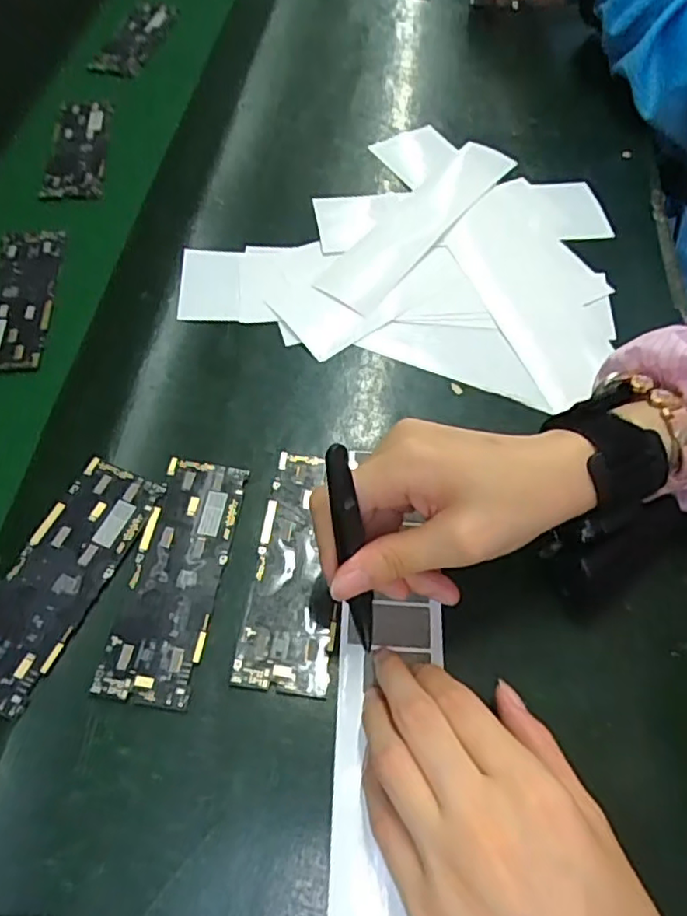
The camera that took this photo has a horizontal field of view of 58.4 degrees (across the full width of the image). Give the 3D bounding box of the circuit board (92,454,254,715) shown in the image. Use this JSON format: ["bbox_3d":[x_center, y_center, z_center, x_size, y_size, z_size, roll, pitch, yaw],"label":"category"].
[{"bbox_3d":[-0.083,0.056,0.306,0.044,0.004,0.124,8,59,2],"label":"circuit board"}]

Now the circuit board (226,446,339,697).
[{"bbox_3d":[-0.023,0.053,0.312,0.044,0.004,0.124,7,59,2],"label":"circuit board"}]

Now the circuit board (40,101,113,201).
[{"bbox_3d":[-0.207,-0.246,0.486,0.045,0.008,0.124,-2,59,-3],"label":"circuit board"}]

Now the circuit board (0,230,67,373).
[{"bbox_3d":[-0.212,-0.106,0.400,0.046,0.004,0.124,-4,59,-5],"label":"circuit board"}]

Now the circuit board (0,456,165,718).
[{"bbox_3d":[-0.138,0.057,0.300,0.044,0.008,0.123,21,60,10],"label":"circuit board"}]

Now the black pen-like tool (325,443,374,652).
[{"bbox_3d":[0.004,0.041,0.265,0.012,0.113,0.012,-21,39,-14],"label":"black pen-like tool"}]

